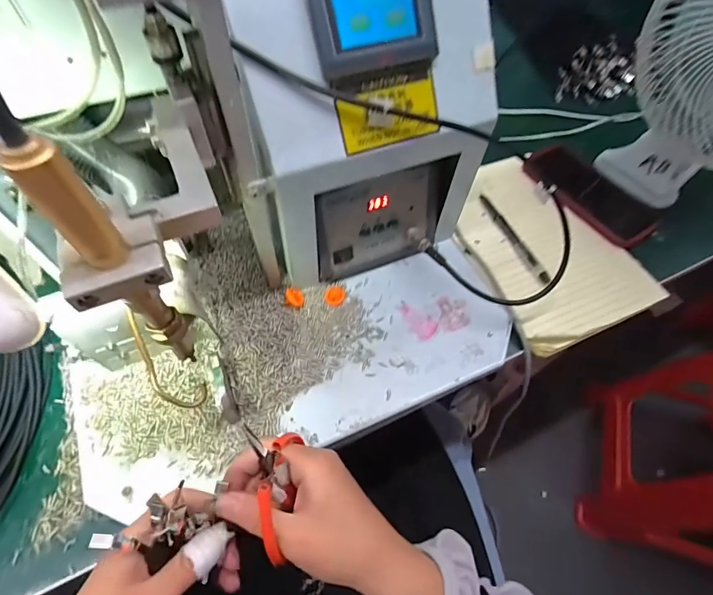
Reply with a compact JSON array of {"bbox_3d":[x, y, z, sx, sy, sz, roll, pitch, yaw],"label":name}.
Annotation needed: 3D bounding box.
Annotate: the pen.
[{"bbox_3d":[0.179,-0.071,0.457,0.009,0.014,0.137,-17,63,-13],"label":"pen"}]

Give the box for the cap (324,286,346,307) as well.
[{"bbox_3d":[-0.021,-0.002,0.401,0.020,0.007,0.025,14,61,4],"label":"cap"}]

